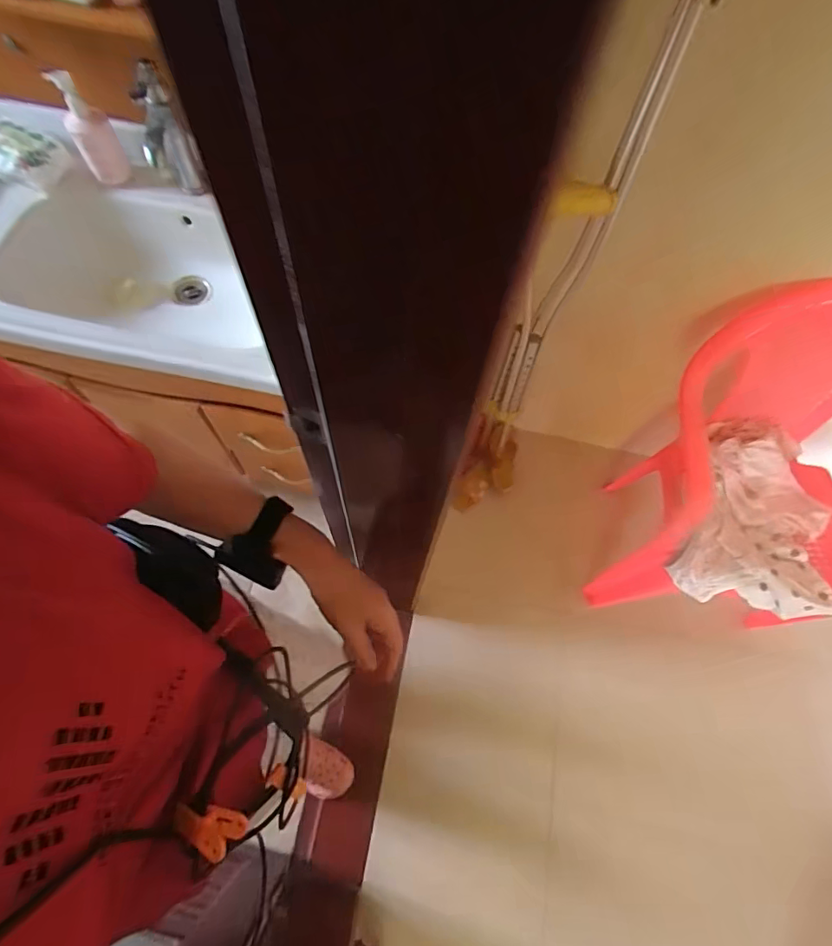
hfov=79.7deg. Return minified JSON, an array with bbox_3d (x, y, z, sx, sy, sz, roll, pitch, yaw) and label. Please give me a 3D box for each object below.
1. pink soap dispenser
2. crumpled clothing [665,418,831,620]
[{"bbox_3d":[-0.552,-0.580,0.842,0.068,0.154,0.071,0,72,-1],"label":"pink soap dispenser"},{"bbox_3d":[0.743,0.083,1.077,0.326,0.075,0.435,17,67,5],"label":"crumpled clothing"}]

